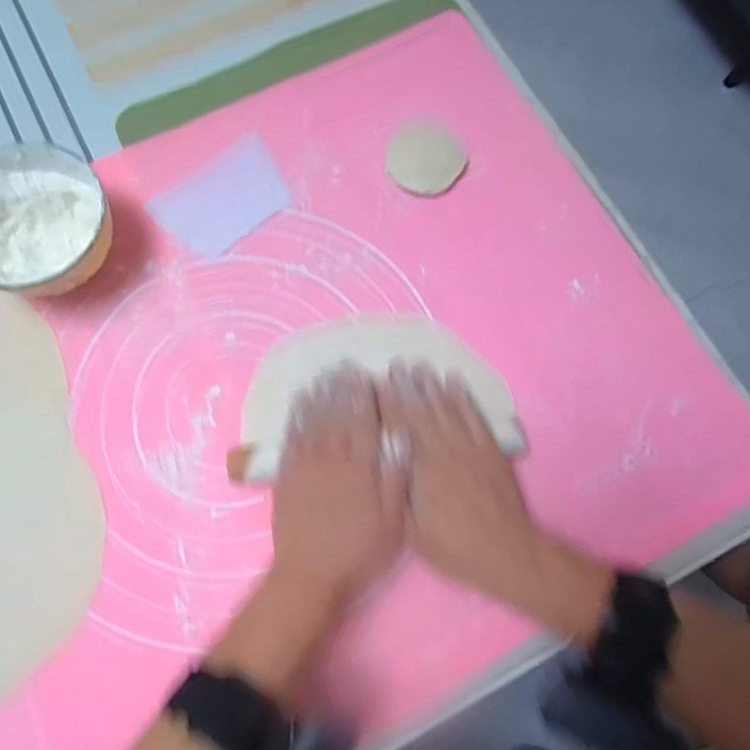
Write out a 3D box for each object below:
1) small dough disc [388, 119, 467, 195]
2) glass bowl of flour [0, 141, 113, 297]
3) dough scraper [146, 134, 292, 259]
[{"bbox_3d":[0.045,-0.189,0.468,0.066,0.016,0.063,0,75,-1],"label":"small dough disc"},{"bbox_3d":[-0.258,-0.111,0.420,0.114,0.062,0.112,0,75,-1],"label":"glass bowl of flour"},{"bbox_3d":[-0.128,-0.152,0.467,0.110,0.004,0.075,-40,79,-11],"label":"dough scraper"}]

